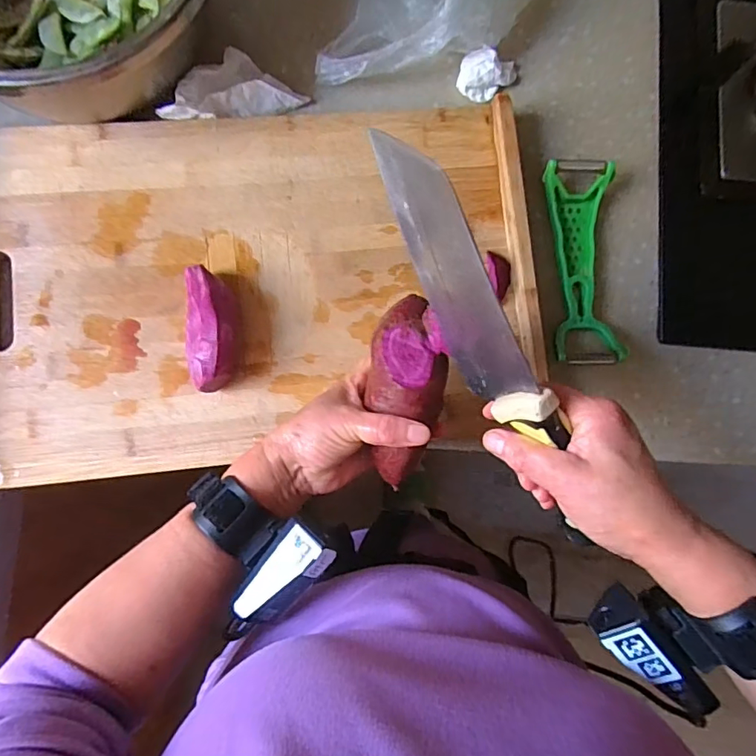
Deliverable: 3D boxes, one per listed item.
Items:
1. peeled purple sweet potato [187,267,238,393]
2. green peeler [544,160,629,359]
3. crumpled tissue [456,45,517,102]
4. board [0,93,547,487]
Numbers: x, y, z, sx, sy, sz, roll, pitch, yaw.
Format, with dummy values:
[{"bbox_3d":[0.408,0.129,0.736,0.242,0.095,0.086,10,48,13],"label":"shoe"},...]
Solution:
[{"bbox_3d":[-0.132,-0.039,0.406,0.037,0.039,0.096,0,85,-5],"label":"peeled purple sweet potato"},{"bbox_3d":[0.185,-0.105,0.460,0.059,0.030,0.186,-3,85,-5],"label":"green peeler"},{"bbox_3d":[0.104,-0.283,0.475,0.054,0.027,0.039,9,84,-4],"label":"crumpled tissue"},{"bbox_3d":[-0.108,-0.081,0.425,0.479,0.040,0.304,-5,85,-5],"label":"board"}]

